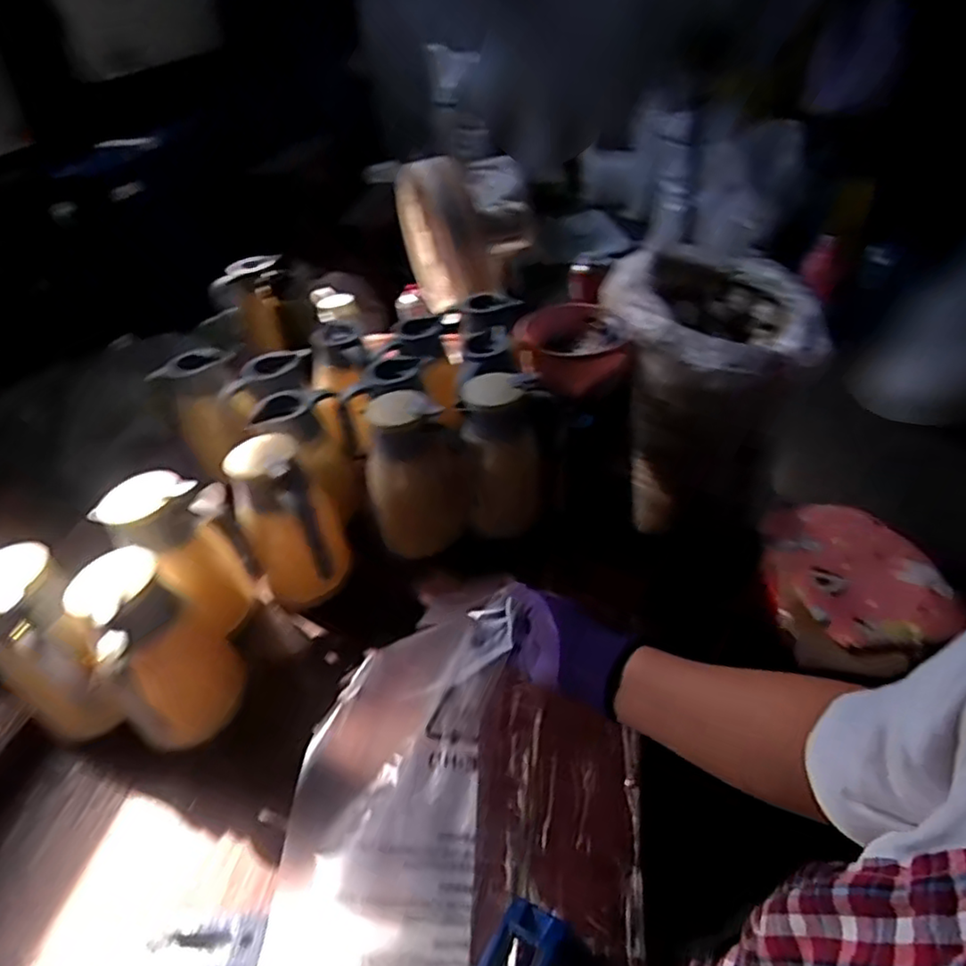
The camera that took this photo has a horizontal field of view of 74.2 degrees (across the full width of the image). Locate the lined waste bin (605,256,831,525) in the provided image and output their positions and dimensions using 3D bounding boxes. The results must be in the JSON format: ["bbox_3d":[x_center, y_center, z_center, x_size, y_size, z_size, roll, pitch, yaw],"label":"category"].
[{"bbox_3d":[0.541,-0.223,1.625,0.433,0.569,0.440,0,41,8],"label":"lined waste bin"}]

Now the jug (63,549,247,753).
[{"bbox_3d":[-0.386,0.201,0.772,0.128,0.239,0.152,-30,45,-24],"label":"jug"}]

